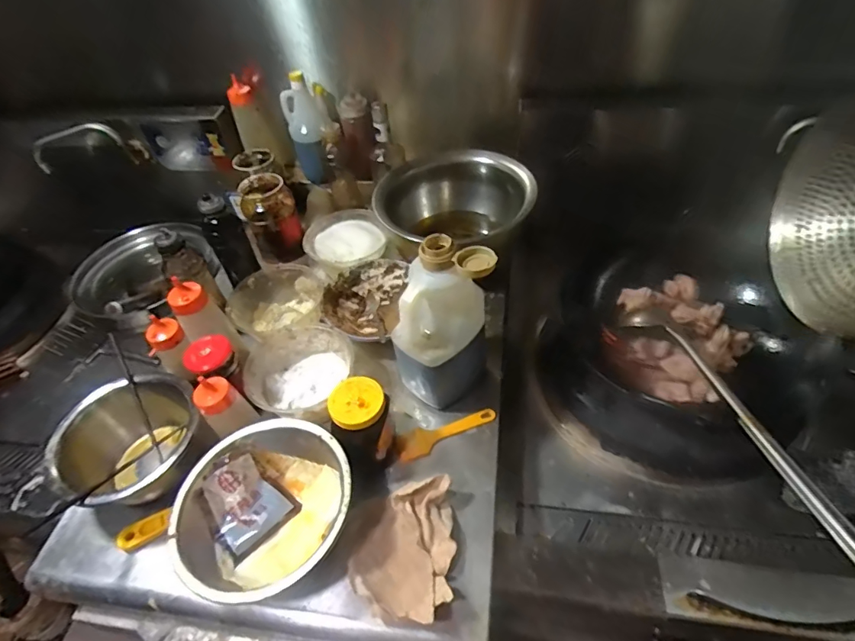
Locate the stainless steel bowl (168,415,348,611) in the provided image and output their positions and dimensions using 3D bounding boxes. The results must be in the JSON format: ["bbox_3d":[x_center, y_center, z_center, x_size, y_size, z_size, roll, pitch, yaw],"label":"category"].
[{"bbox_3d":[-0.200,0.246,0.611,0.207,0.093,0.210,-3,48,3],"label":"stainless steel bowl"}]

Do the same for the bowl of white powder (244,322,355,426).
[{"bbox_3d":[-0.198,0.083,0.743,0.147,0.071,0.147,-3,48,3],"label":"bowl of white powder"}]

